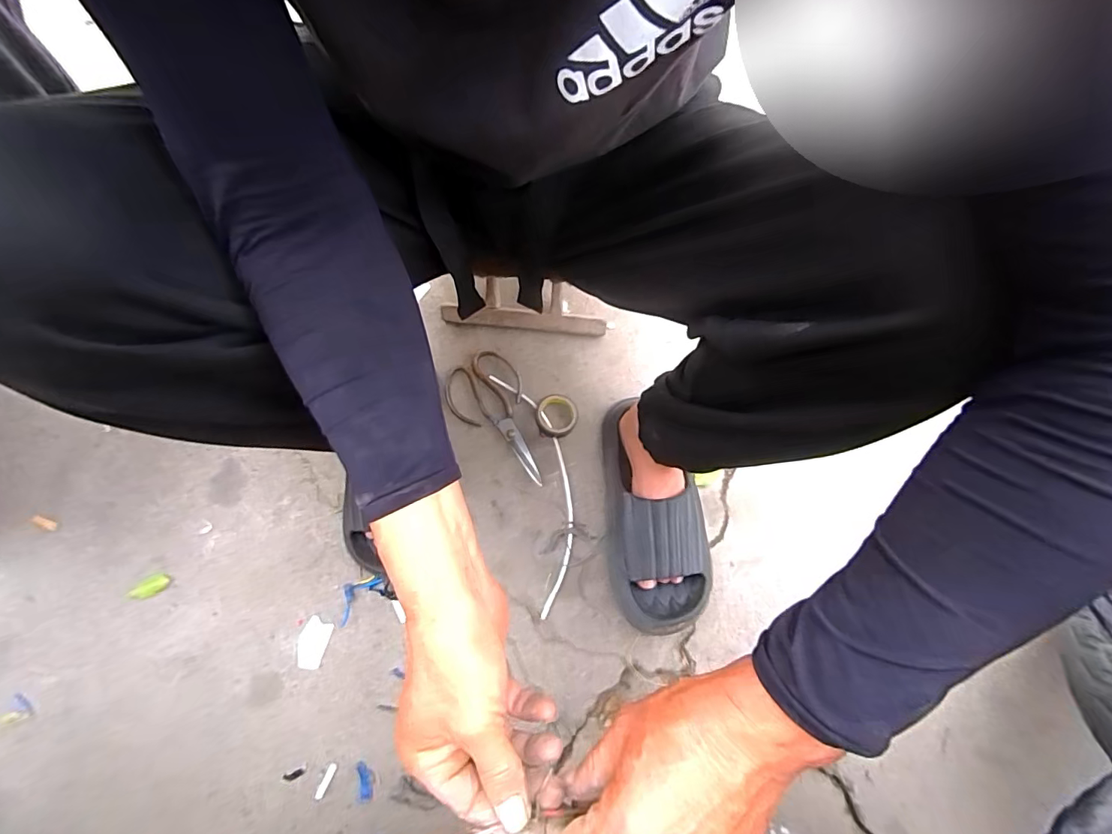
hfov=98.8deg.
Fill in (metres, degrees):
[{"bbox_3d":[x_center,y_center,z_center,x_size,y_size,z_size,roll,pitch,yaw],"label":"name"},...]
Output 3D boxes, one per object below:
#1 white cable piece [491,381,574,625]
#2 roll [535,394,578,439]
[{"bbox_3d":[-0.020,0.091,0.656,0.075,0.009,0.333,-12,74,-3],"label":"white cable piece"},{"bbox_3d":[0.001,-0.001,0.667,0.058,0.016,0.057,0,74,0],"label":"roll"}]

